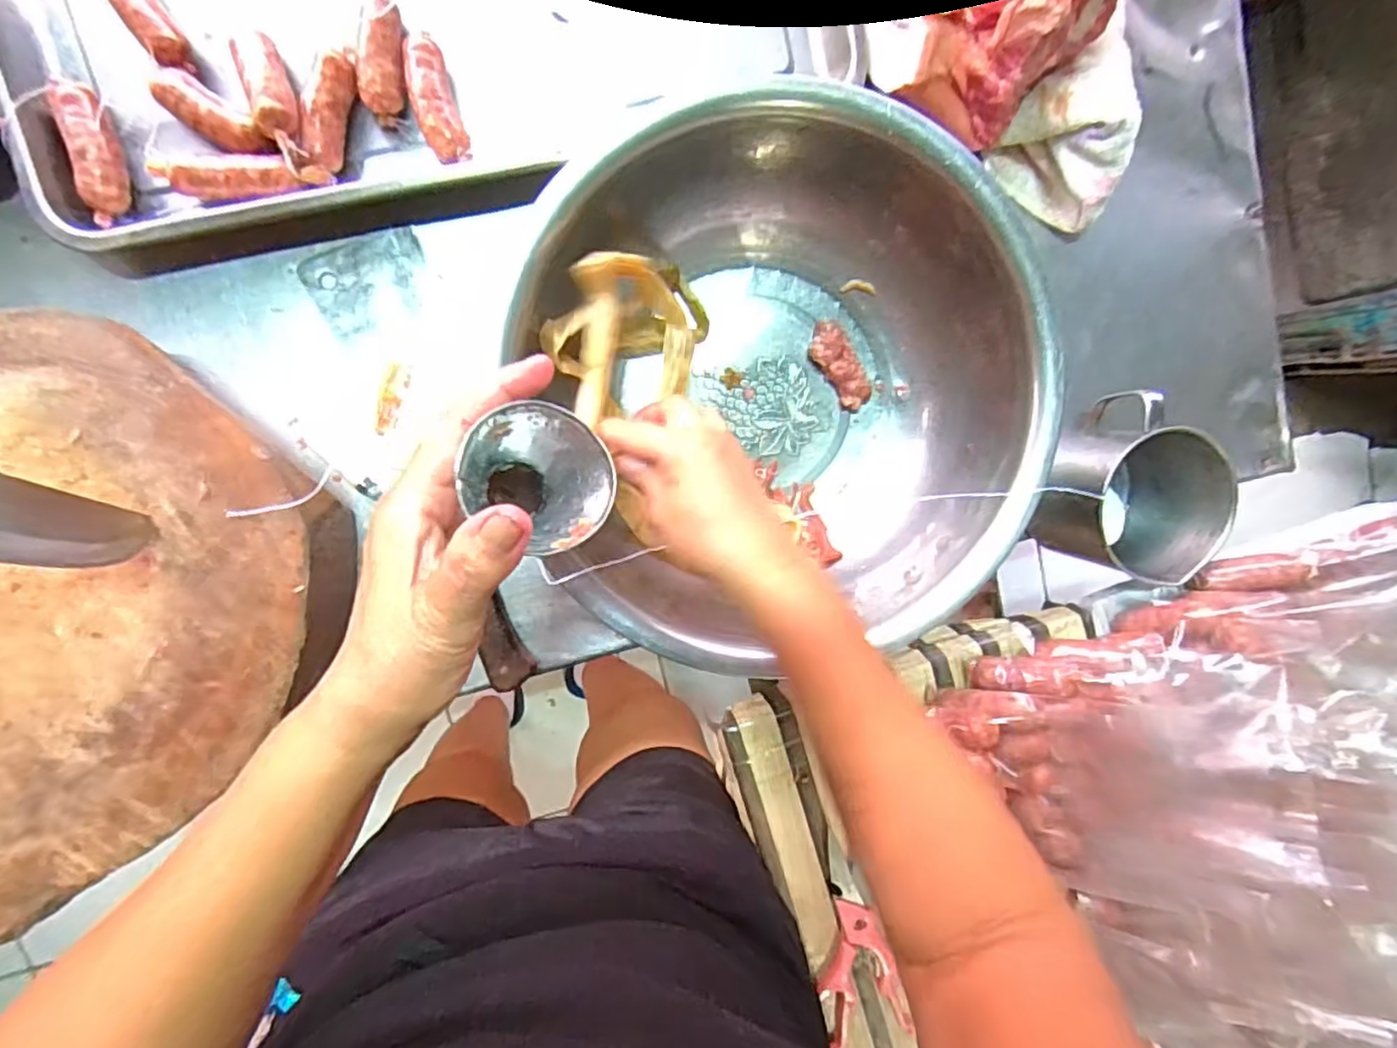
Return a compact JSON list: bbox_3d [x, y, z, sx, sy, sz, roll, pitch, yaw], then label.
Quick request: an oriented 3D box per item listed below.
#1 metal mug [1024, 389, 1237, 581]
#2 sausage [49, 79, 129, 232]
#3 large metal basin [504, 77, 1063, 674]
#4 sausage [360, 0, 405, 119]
[{"bbox_3d":[0.358,-0.030,0.563,0.125,0.108,0.132,-1,97,-9],"label":"metal mug"},{"bbox_3d":[-0.415,-0.253,0.455,0.025,0.022,0.088,-15,96,-7],"label":"sausage"},{"bbox_3d":[0.058,-0.096,0.495,0.340,0.138,0.363,-1,97,-9],"label":"large metal basin"},{"bbox_3d":[-0.224,-0.330,0.469,0.026,0.022,0.073,4,94,-8],"label":"sausage"}]

